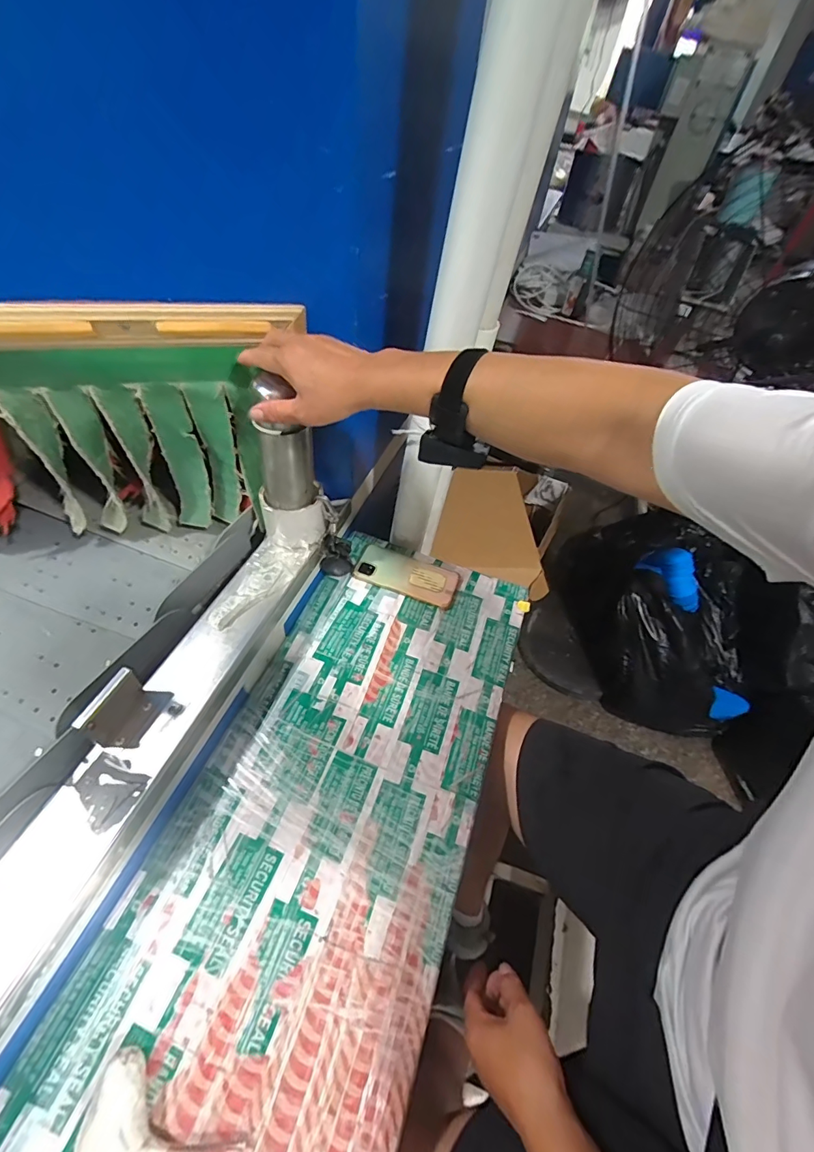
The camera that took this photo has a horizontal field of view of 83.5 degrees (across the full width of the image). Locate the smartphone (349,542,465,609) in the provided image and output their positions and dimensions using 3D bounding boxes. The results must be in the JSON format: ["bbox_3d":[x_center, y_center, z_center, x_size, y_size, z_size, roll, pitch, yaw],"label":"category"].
[{"bbox_3d":[0.000,-0.003,0.745,0.168,0.011,0.076,19,54,8],"label":"smartphone"}]

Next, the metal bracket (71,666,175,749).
[{"bbox_3d":[-0.288,0.135,0.467,0.043,0.059,0.075,17,50,6],"label":"metal bracket"}]

